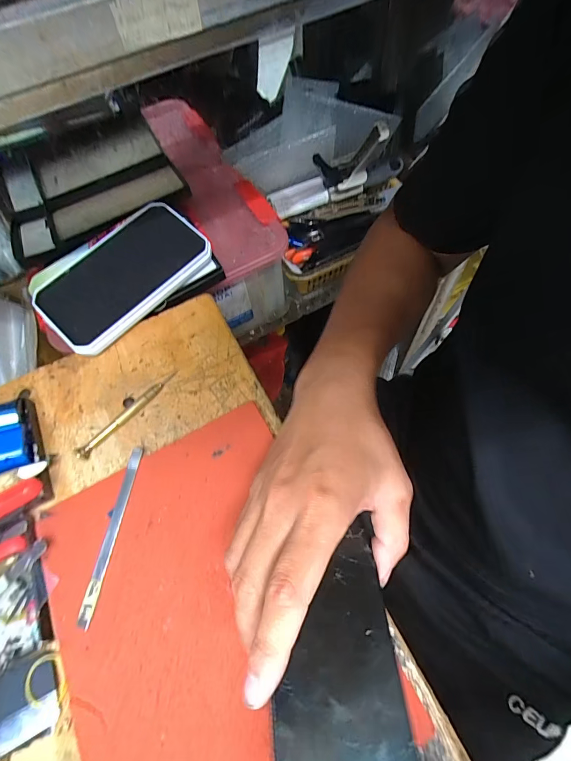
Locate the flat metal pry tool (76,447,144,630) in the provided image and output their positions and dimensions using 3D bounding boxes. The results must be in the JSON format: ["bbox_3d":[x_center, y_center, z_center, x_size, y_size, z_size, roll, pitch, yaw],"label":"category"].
[{"bbox_3d":[-0.136,0.117,0.284,0.010,0.005,0.129,5,64,7],"label":"flat metal pry tool"}]

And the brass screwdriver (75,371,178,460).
[{"bbox_3d":[-0.143,0.030,0.329,0.010,0.009,0.107,37,72,20],"label":"brass screwdriver"}]

